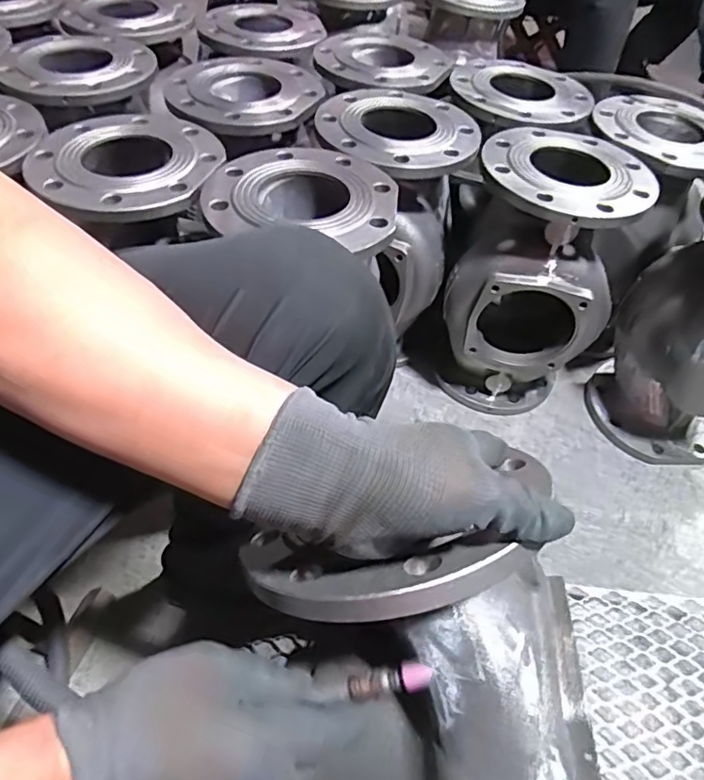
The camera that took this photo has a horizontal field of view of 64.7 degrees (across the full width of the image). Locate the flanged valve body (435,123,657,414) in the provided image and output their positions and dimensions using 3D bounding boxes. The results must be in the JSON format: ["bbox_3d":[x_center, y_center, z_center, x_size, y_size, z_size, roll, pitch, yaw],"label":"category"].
[{"bbox_3d":[0.251,-0.161,0.822,0.212,0.362,0.199,11,50,4],"label":"flanged valve body"}]

